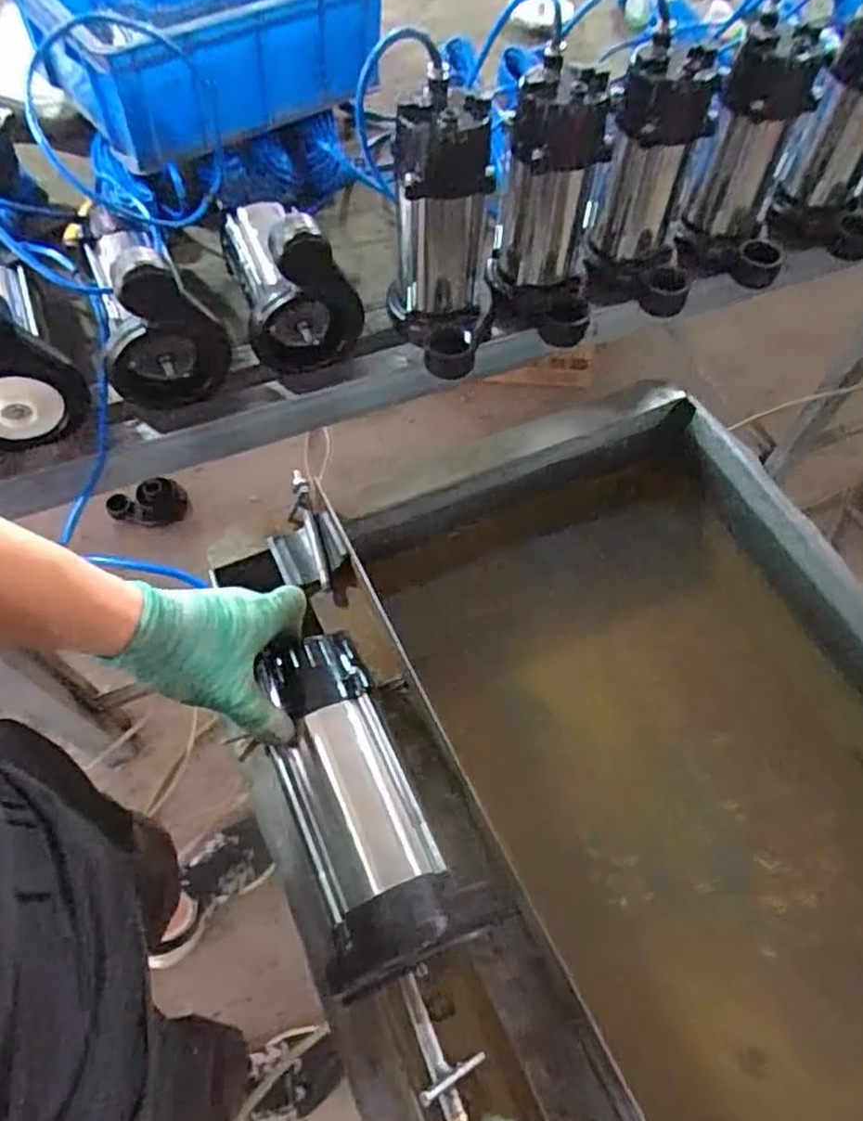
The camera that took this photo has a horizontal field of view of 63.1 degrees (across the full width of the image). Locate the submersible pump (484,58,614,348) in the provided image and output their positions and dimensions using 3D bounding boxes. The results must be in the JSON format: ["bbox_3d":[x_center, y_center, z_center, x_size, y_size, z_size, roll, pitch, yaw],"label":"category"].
[{"bbox_3d":[0.130,-0.371,0.754,0.116,0.232,0.127,5,60,0],"label":"submersible pump"}]

